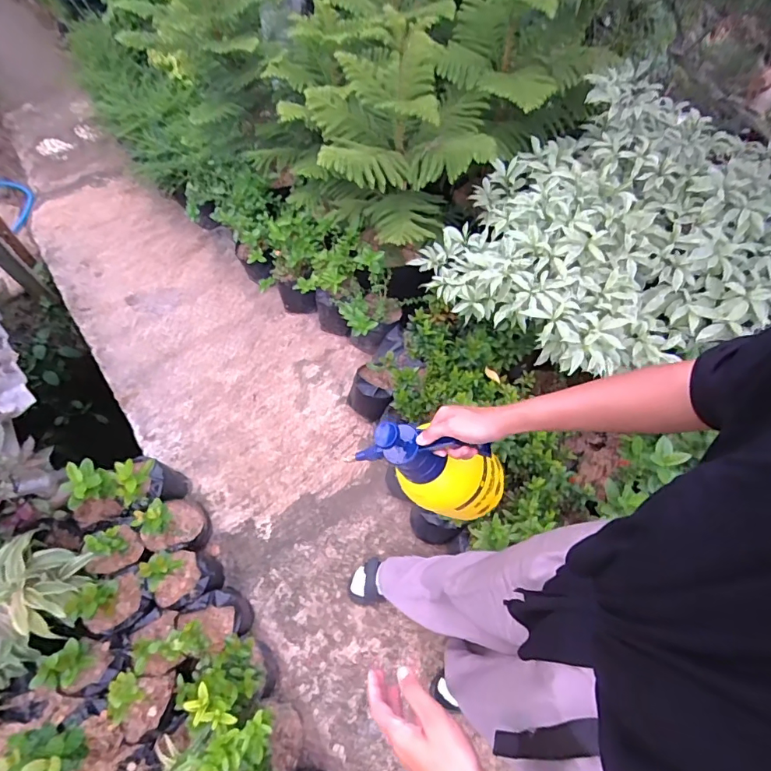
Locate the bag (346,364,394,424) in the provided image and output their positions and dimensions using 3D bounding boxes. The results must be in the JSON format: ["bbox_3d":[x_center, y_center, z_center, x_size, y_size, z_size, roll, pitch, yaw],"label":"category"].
[{"bbox_3d":[-0.038,0.030,1.397,0.123,0.145,0.111,26,64,14],"label":"bag"}]

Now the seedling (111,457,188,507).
[{"bbox_3d":[-0.626,0.260,1.234,0.155,0.182,0.137,12,61,7],"label":"seedling"}]

